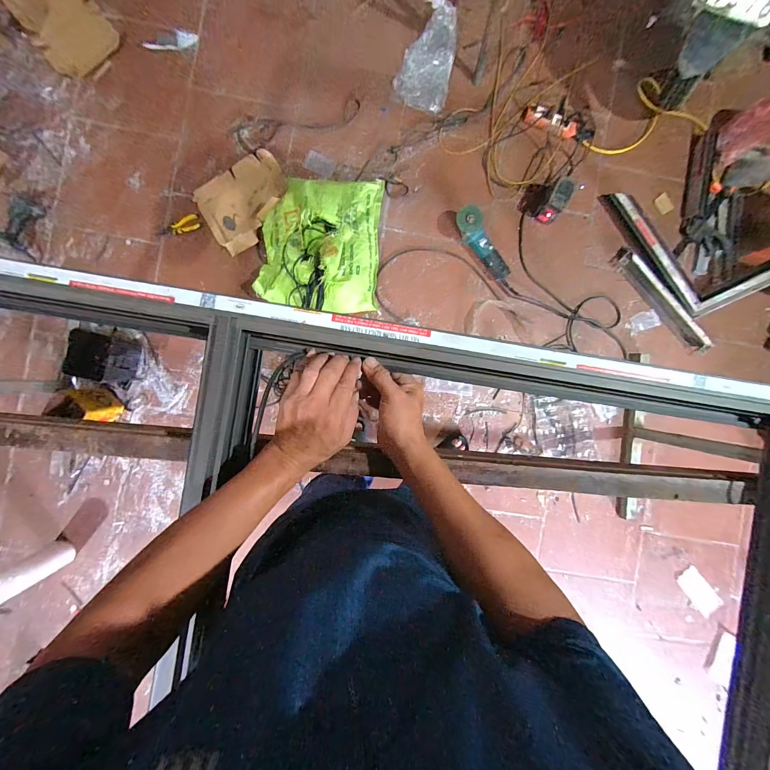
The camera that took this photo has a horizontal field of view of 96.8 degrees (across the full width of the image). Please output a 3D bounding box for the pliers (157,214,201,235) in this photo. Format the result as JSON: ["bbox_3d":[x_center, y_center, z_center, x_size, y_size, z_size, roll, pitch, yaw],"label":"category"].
[{"bbox_3d":[-0.768,-0.591,1.274,0.157,0.013,0.060,-16,91,-1],"label":"pliers"}]

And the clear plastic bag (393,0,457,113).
[{"bbox_3d":[0.171,-1.251,1.286,0.201,0.061,0.385,16,90,-2],"label":"clear plastic bag"}]

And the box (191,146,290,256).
[{"bbox_3d":[-0.512,-0.681,1.275,0.334,0.031,0.284,-32,91,-1],"label":"box"}]

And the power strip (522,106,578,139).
[{"bbox_3d":[0.633,-1.004,1.302,0.216,0.035,0.070,16,90,-2],"label":"power strip"}]

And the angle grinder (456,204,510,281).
[{"bbox_3d":[0.361,-0.516,1.269,0.087,0.091,0.291,-33,91,-1],"label":"angle grinder"}]

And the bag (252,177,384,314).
[{"bbox_3d":[-0.234,-0.517,1.252,0.423,0.105,0.486,2,91,-2],"label":"bag"}]

